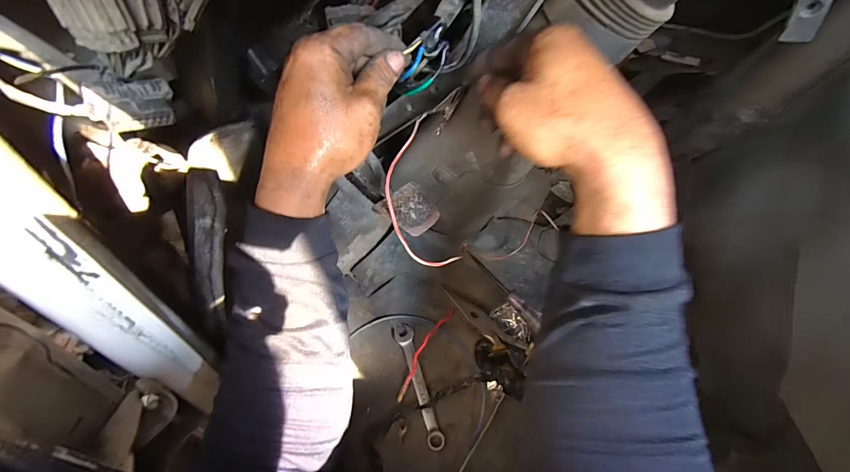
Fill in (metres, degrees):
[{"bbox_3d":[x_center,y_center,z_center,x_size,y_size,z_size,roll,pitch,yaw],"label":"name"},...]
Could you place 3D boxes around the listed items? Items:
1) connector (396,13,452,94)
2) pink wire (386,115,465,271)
[{"bbox_3d":[-0.002,-0.141,0.290,0.030,0.062,0.014,9,35,-39],"label":"connector"},{"bbox_3d":[-0.006,-0.043,0.344,0.062,0.024,0.147,-8,89,-5],"label":"pink wire"}]

